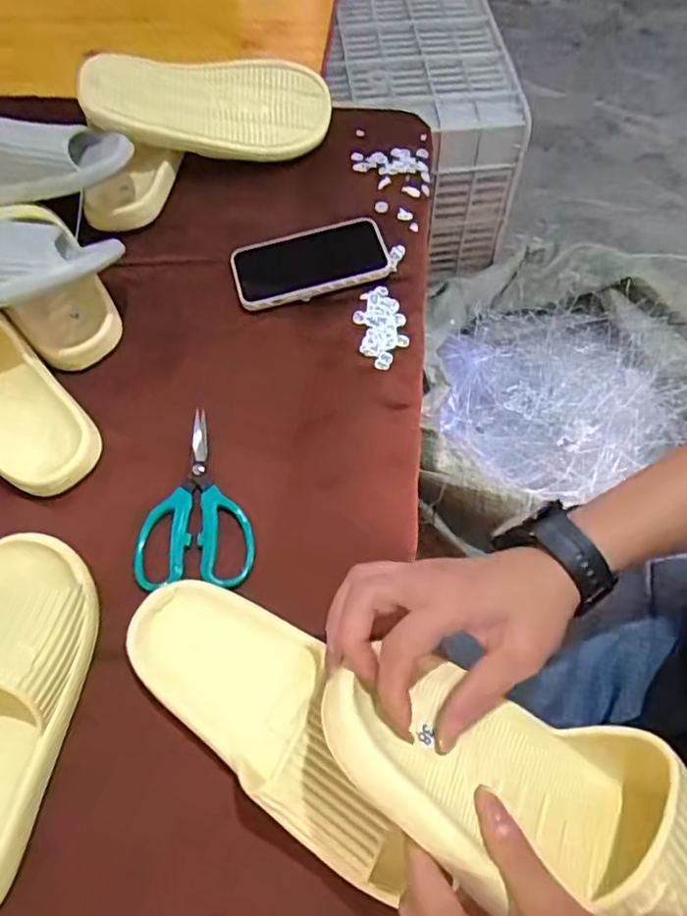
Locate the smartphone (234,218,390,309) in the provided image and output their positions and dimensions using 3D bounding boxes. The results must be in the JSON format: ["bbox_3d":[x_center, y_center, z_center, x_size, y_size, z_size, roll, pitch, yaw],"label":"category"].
[{"bbox_3d":[-0.031,-0.192,0.612,0.150,0.014,0.076,-14,63,-7],"label":"smartphone"}]

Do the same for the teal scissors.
[{"bbox_3d":[-0.116,0.032,0.512,0.090,0.015,0.147,0,62,1],"label":"teal scissors"}]

